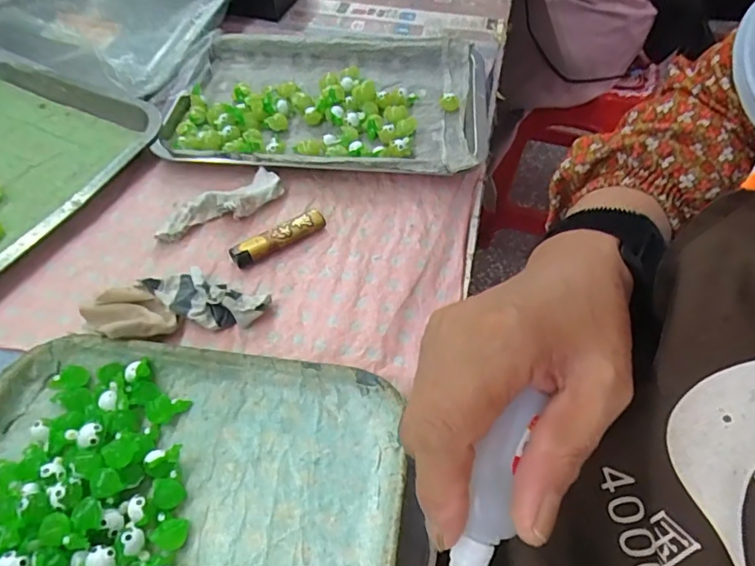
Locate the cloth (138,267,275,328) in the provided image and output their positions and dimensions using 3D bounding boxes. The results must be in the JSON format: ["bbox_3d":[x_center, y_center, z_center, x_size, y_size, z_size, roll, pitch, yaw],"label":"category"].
[{"bbox_3d":[-0.125,0.011,0.383,0.085,0.023,0.037,18,54,11],"label":"cloth"}]

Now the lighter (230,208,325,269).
[{"bbox_3d":[-0.079,-0.037,0.425,0.079,0.013,0.017,-28,59,-21],"label":"lighter"}]

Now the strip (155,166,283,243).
[{"bbox_3d":[-0.133,-0.066,0.444,0.108,0.021,0.038,-34,61,-24],"label":"strip"}]

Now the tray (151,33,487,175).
[{"bbox_3d":[-0.047,-0.182,0.532,0.300,0.036,0.203,5,53,2],"label":"tray"}]

